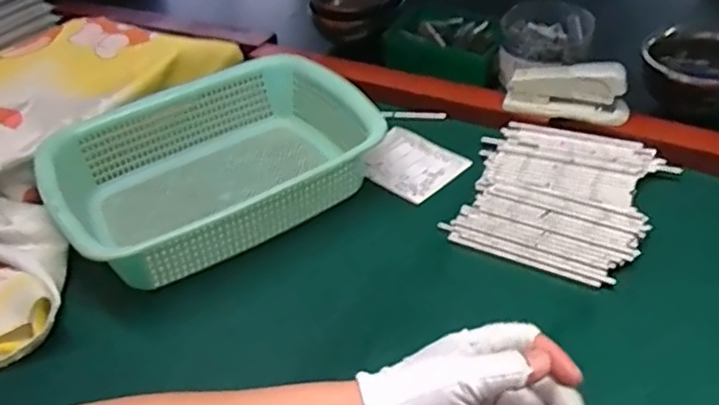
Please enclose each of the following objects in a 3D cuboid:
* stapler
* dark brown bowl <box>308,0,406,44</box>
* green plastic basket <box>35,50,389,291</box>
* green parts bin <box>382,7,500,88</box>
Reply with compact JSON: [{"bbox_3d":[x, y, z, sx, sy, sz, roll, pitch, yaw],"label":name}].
[{"bbox_3d":[0.219,-0.116,0.671,0.122,0.063,0.030,12,44,19],"label":"stapler"},{"bbox_3d":[-0.007,-0.276,0.886,0.129,0.061,0.107,-11,42,-7],"label":"dark brown bowl"},{"bbox_3d":[-0.137,-0.038,0.634,0.297,0.079,0.221,-25,45,-21],"label":"green plastic basket"},{"bbox_3d":[0.109,-0.205,0.809,0.150,0.050,0.083,20,47,26],"label":"green parts bin"}]

